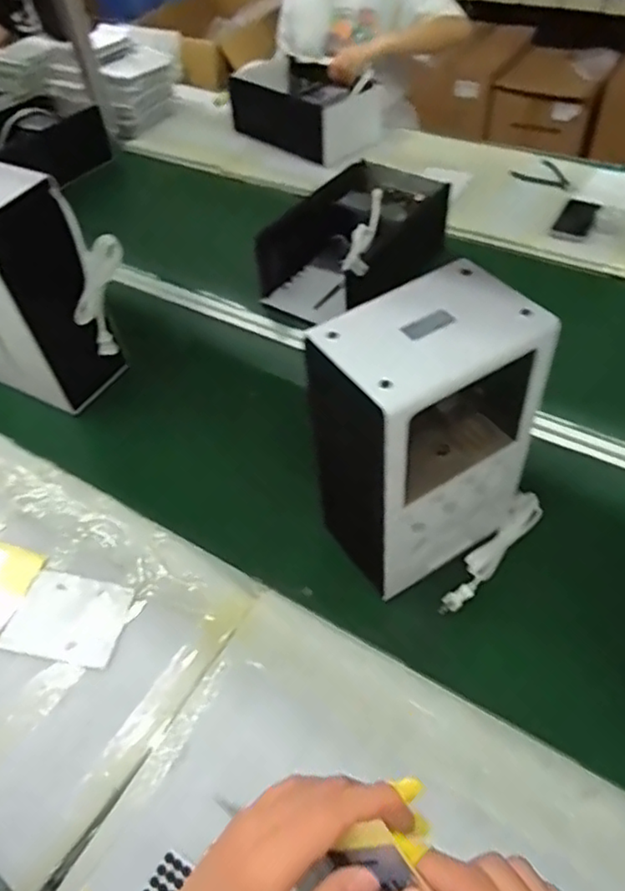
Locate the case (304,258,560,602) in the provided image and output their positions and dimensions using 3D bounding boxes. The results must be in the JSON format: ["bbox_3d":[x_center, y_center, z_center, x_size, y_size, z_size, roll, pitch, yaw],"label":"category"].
[{"bbox_3d":[0.127,-0.007,0.718,0.203,0.322,0.146,-31,55,-17],"label":"case"}]

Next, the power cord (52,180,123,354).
[{"bbox_3d":[-0.326,-0.252,0.947,0.099,0.249,0.052,-20,52,-13],"label":"power cord"}]

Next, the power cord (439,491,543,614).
[{"bbox_3d":[0.228,0.138,0.806,0.035,0.023,0.205,35,63,28],"label":"power cord"}]

